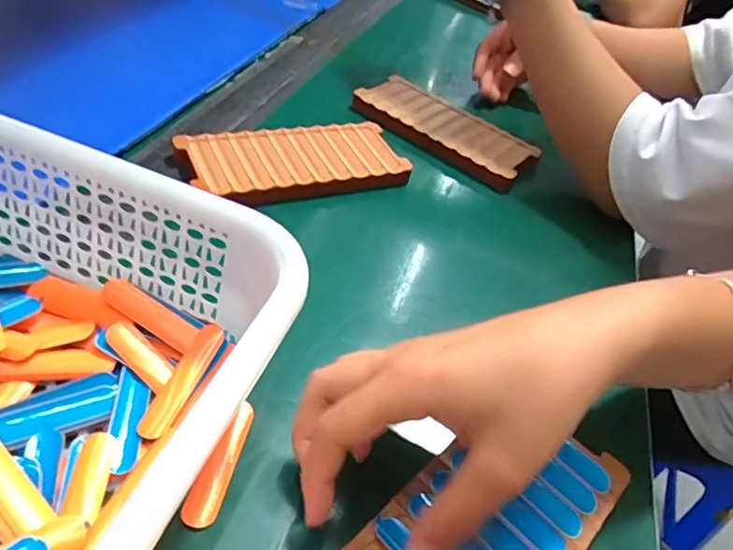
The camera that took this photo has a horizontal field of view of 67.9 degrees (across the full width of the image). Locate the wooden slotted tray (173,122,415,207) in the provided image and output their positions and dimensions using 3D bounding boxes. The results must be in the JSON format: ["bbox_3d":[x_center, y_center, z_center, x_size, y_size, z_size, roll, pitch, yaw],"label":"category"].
[{"bbox_3d":[-0.053,-0.095,0.430,0.166,0.016,0.077,-9,48,-22],"label":"wooden slotted tray"}]

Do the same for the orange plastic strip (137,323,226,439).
[{"bbox_3d":[-0.091,0.051,0.270,0.017,0.006,0.062,18,58,14],"label":"orange plastic strip"}]

